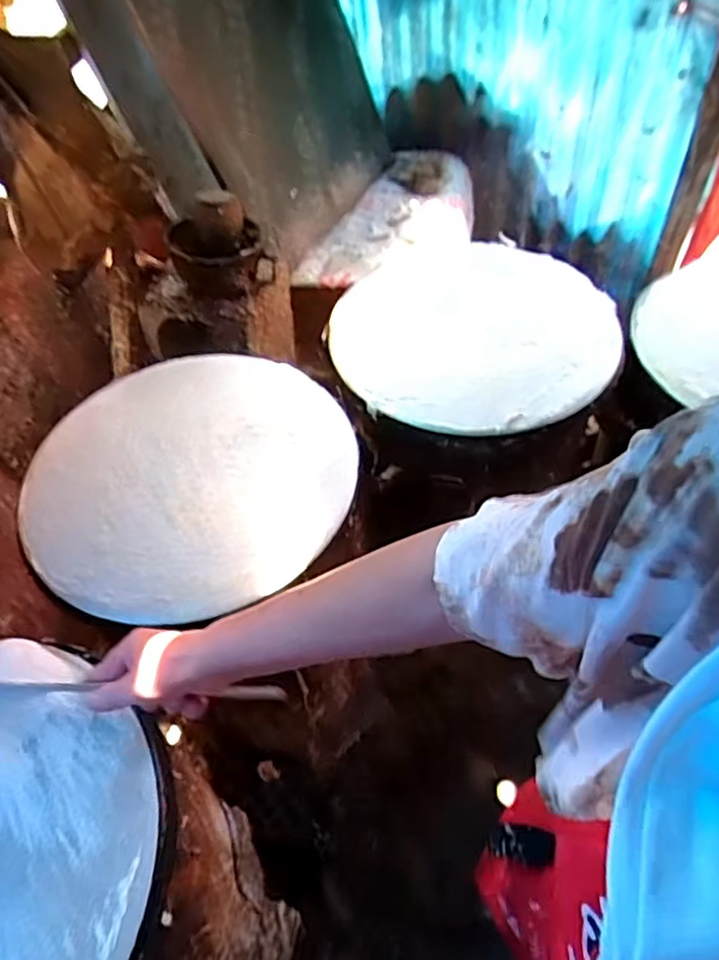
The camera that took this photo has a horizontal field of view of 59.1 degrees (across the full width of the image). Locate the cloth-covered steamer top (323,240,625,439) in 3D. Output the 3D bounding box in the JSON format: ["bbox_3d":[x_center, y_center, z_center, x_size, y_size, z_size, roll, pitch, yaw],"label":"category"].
[{"bbox_3d":[0.156,-0.212,0.867,0.371,0.023,0.373,0,52,1],"label":"cloth-covered steamer top"}]

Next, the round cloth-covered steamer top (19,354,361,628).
[{"bbox_3d":[-0.192,-0.013,0.729,0.353,0.023,0.361,0,52,1],"label":"round cloth-covered steamer top"}]

